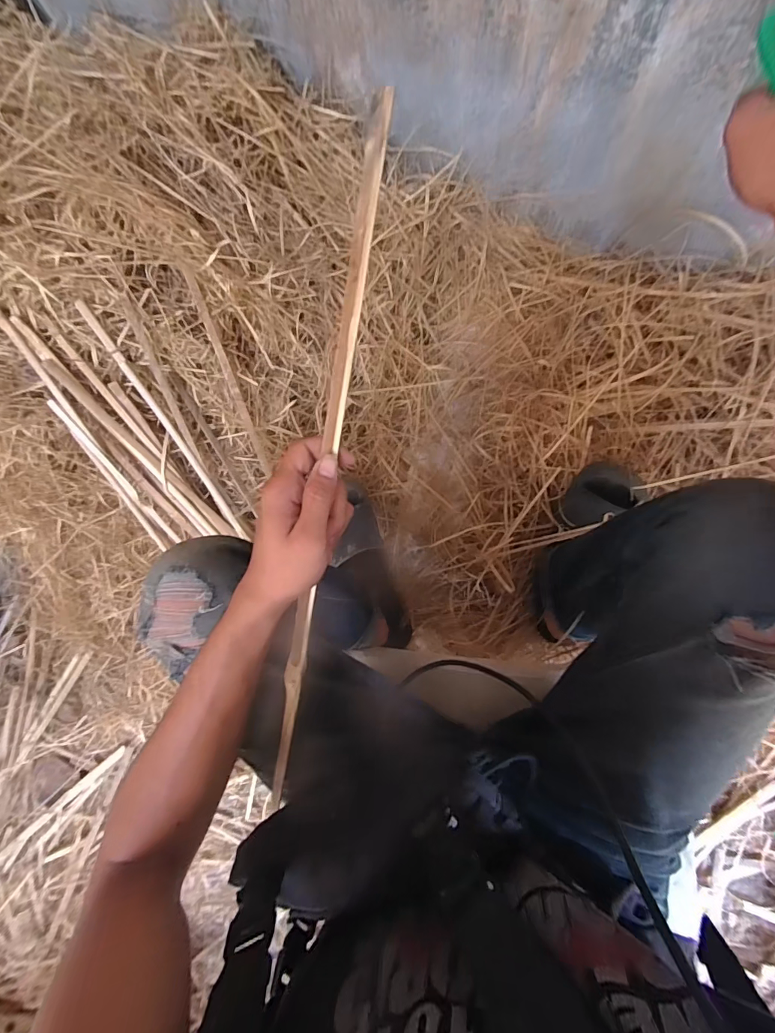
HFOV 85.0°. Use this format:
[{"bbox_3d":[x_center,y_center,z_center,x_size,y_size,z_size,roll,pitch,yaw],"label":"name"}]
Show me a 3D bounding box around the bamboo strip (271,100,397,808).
[{"bbox_3d":[-0.058,0.009,0.343,0.017,0.010,0.566,14,106,9],"label":"bamboo strip"}]

